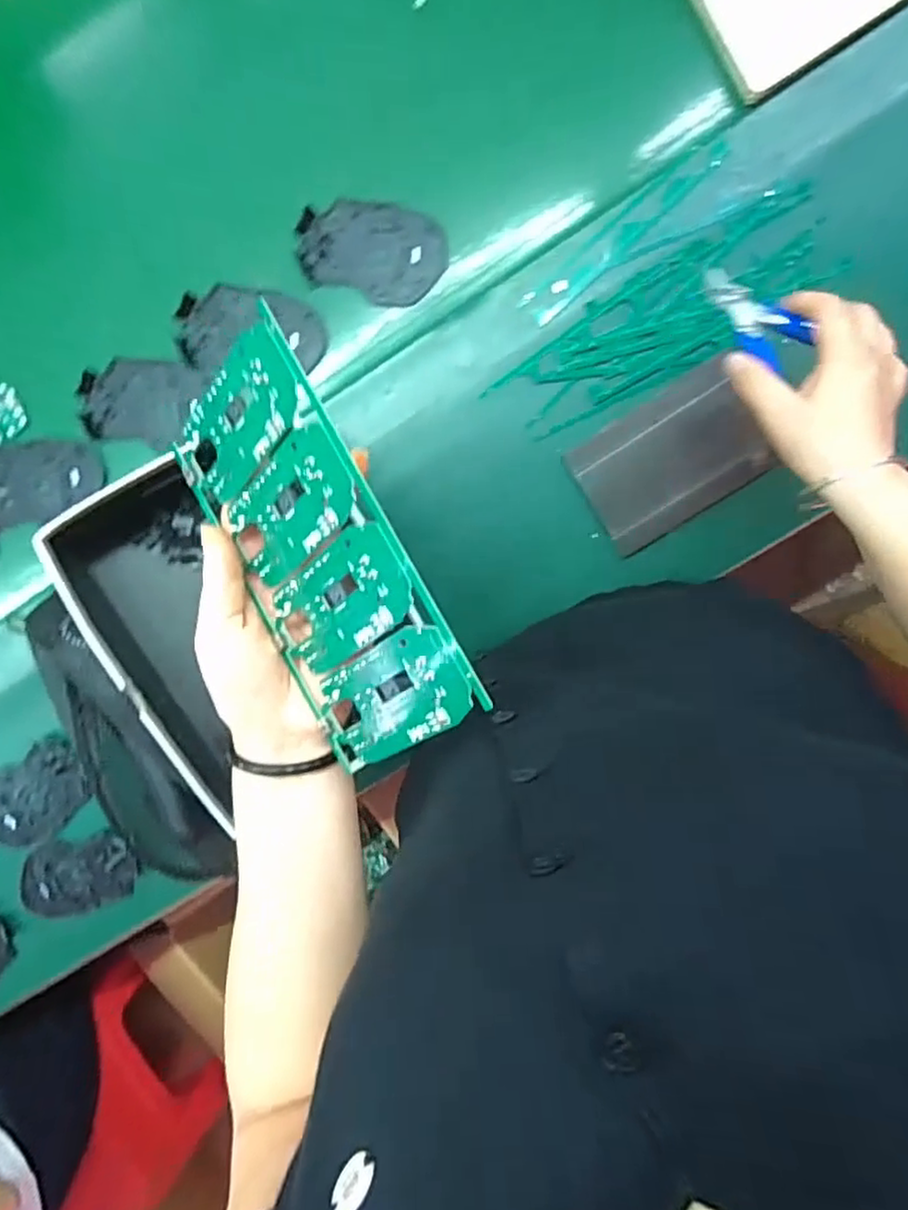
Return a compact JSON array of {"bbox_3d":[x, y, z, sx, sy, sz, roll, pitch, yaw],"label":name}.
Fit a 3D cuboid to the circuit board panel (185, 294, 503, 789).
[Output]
[{"bbox_3d":[-0.064,-0.021,0.301,0.104,0.004,0.187,-33,85,42],"label":"circuit board panel"}]

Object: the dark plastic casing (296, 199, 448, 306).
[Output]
[{"bbox_3d":[-0.065,-0.280,0.523,0.112,0.011,0.067,13,101,0],"label":"dark plastic casing"}]

